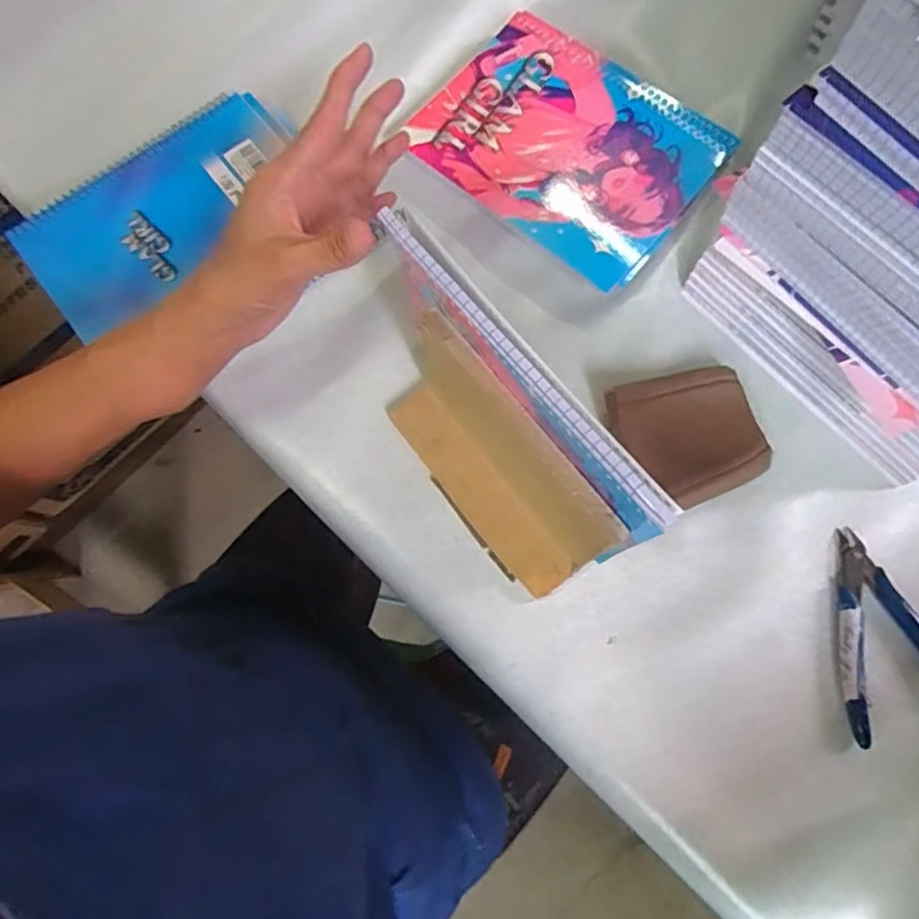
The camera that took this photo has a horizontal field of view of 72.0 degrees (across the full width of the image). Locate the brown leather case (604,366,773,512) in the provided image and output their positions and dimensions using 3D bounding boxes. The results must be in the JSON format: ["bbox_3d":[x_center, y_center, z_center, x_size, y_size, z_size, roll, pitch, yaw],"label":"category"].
[{"bbox_3d":[0.149,-0.014,0.415,0.090,0.019,0.083,-17,76,-3],"label":"brown leather case"}]

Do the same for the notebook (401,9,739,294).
[{"bbox_3d":[0.077,-0.228,0.458,0.196,0.013,0.153,37,80,10],"label":"notebook"}]

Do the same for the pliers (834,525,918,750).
[{"bbox_3d":[0.258,0.103,0.388,0.070,0.009,0.118,-14,76,-2],"label":"pliers"}]

